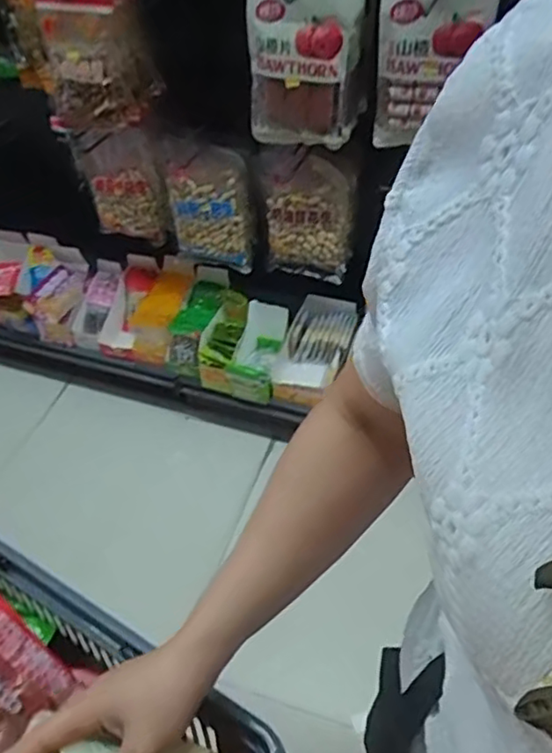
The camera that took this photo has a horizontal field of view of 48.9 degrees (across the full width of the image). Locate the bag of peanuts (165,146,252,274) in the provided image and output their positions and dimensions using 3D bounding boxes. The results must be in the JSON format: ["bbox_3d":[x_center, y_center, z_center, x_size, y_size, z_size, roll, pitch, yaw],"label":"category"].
[{"bbox_3d":[-0.132,-0.329,1.216,0.160,0.251,0.041,3,50,6],"label":"bag of peanuts"}]

